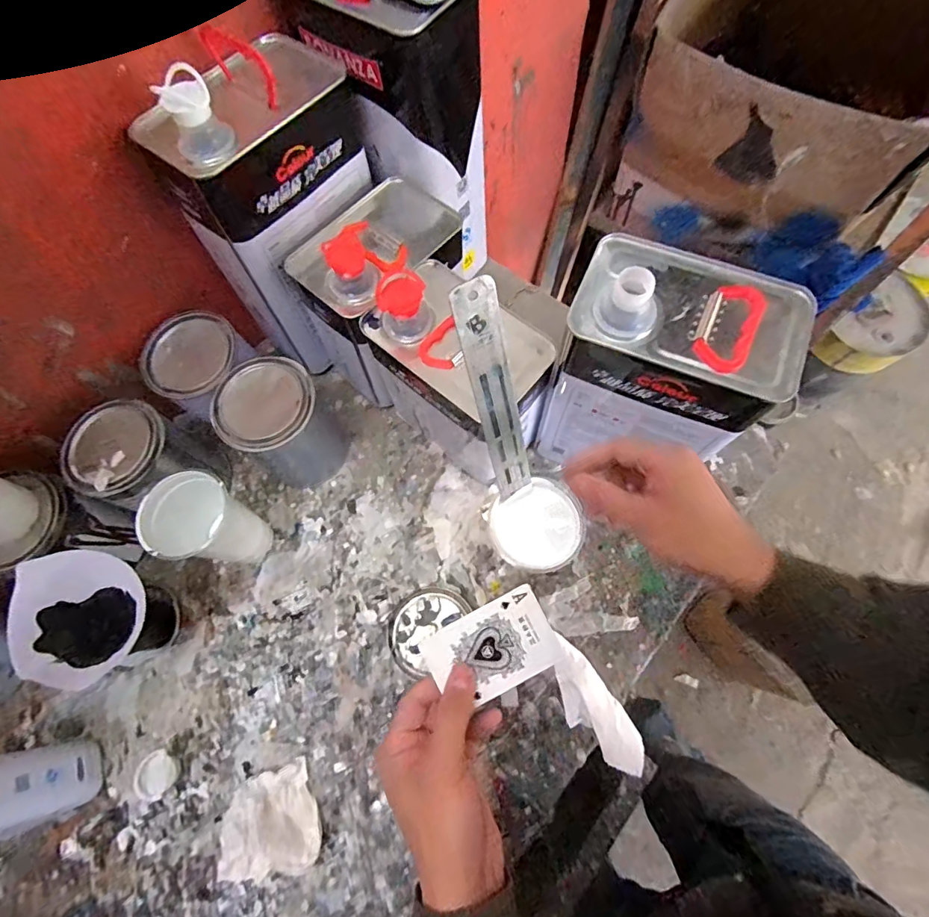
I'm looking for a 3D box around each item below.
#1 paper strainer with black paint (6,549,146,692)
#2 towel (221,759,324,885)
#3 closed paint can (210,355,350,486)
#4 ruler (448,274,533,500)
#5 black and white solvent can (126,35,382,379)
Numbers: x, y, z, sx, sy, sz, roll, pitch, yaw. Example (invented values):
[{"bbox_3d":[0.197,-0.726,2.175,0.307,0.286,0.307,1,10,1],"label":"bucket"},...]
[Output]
[{"bbox_3d":[-0.359,0.152,0.461,0.090,0.078,0.117,8,70,4],"label":"paper strainer with black paint"},{"bbox_3d":[-0.188,0.349,0.451,0.089,0.044,0.086,-21,71,-6],"label":"towel"},{"bbox_3d":[-0.202,-0.034,0.549,0.099,0.139,0.094,-1,70,2],"label":"closed paint can"},{"bbox_3d":[0.041,0.007,0.421,0.032,0.348,0.004,-25,46,-6],"label":"ruler"},{"bbox_3d":[-0.177,-0.262,0.509,0.119,0.289,0.185,36,75,13],"label":"black and white solvent can"}]

